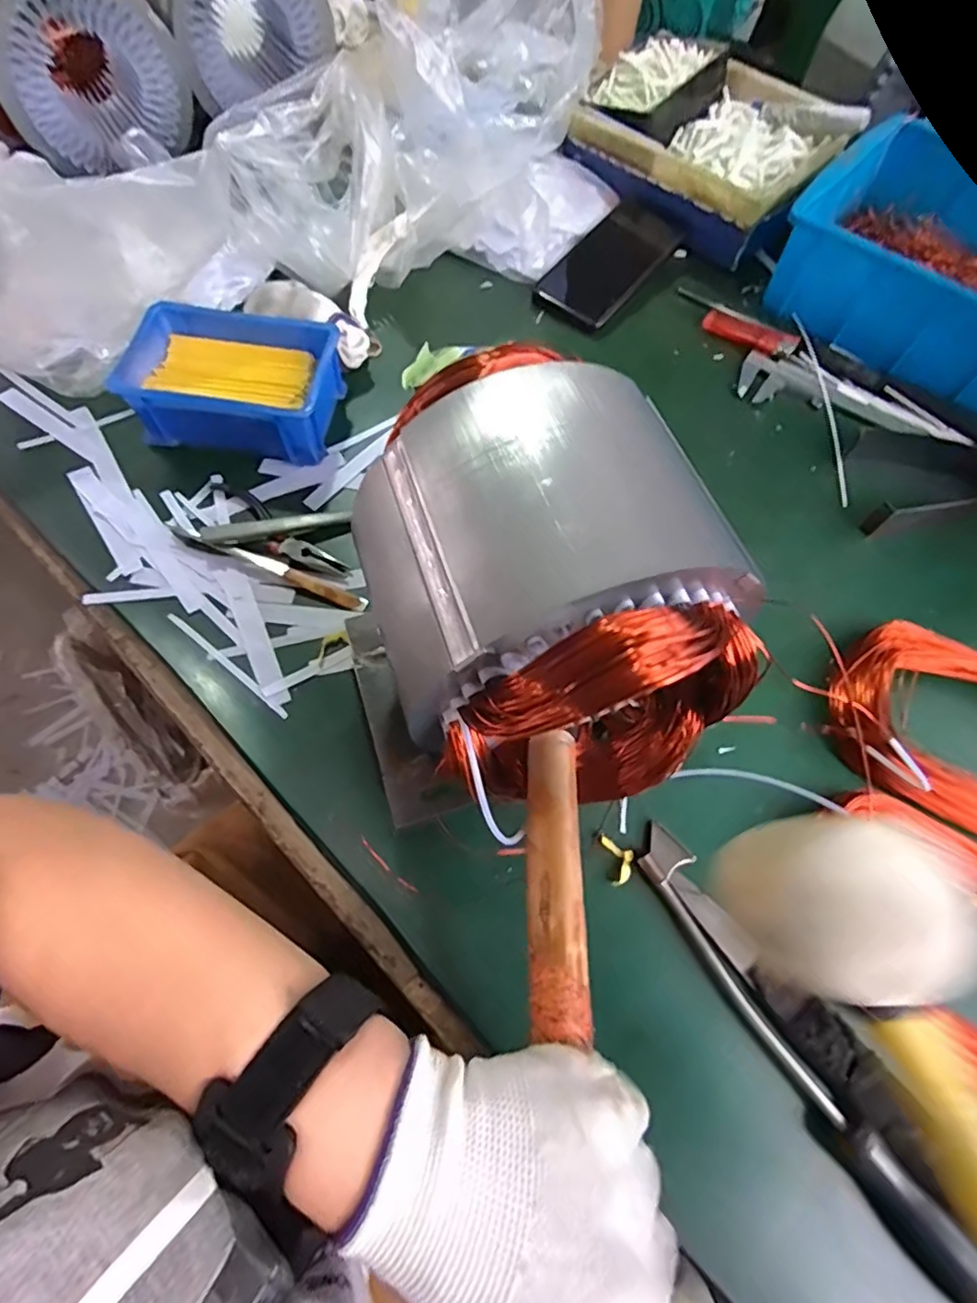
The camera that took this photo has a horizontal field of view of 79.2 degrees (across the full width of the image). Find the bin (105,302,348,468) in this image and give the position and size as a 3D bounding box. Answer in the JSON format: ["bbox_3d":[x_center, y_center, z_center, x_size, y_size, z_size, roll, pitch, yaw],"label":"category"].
[{"bbox_3d":[-0.189,-0.204,0.446,0.147,0.047,0.105,9,66,2],"label":"bin"}]

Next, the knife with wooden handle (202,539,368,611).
[{"bbox_3d":[-0.137,-0.055,0.405,0.113,0.011,0.013,23,68,8],"label":"knife with wooden handle"}]

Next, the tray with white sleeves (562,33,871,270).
[{"bbox_3d":[0.214,-0.498,0.581,0.192,0.079,0.228,-41,74,-17],"label":"tray with white sleeves"}]

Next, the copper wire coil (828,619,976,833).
[{"bbox_3d":[0.306,0.053,0.373,0.180,0.030,0.118,24,68,8],"label":"copper wire coil"}]

